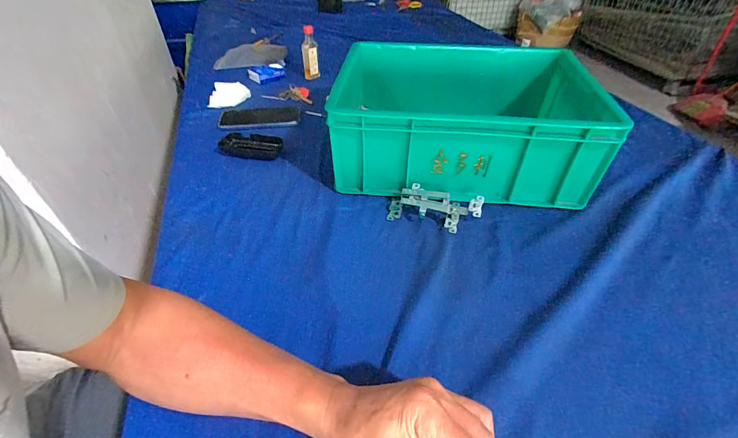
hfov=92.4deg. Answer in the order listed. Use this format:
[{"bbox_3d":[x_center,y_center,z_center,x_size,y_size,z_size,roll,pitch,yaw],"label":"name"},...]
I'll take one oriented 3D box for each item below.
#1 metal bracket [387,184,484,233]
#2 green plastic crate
[{"bbox_3d":[0.098,-0.019,0.526,0.132,0.033,0.054,8,43,9],"label":"metal bracket"},{"bbox_3d":[0.154,-0.175,0.613,0.380,0.150,0.301,4,42,5],"label":"green plastic crate"}]

